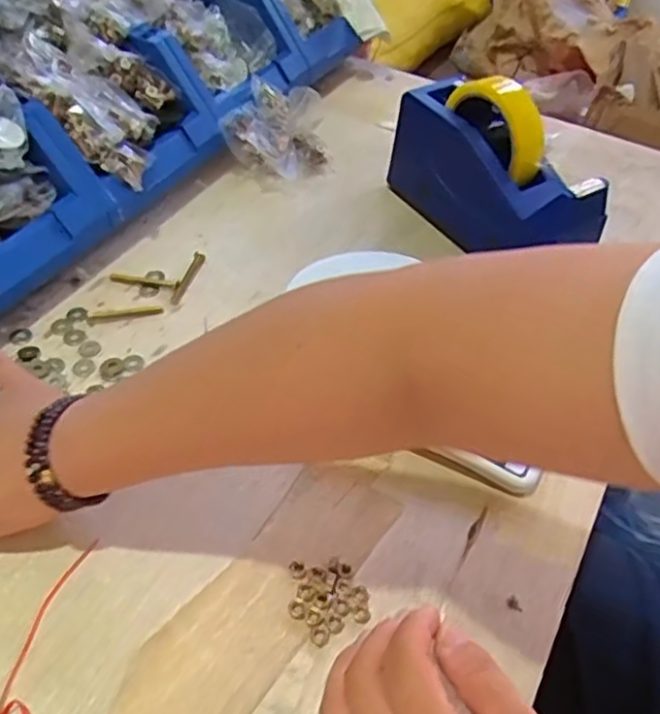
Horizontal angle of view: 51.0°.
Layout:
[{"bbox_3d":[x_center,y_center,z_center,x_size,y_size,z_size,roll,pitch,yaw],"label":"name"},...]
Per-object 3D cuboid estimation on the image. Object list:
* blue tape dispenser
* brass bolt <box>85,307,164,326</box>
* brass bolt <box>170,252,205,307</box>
[{"bbox_3d":[0.141,-0.156,0.593,0.062,0.130,0.202,-25,53,-25],"label":"blue tape dispenser"},{"bbox_3d":[-0.161,-0.034,0.543,0.058,0.004,0.009,-10,48,-13],"label":"brass bolt"},{"bbox_3d":[-0.118,-0.067,0.576,0.010,0.005,0.059,12,47,7],"label":"brass bolt"}]

